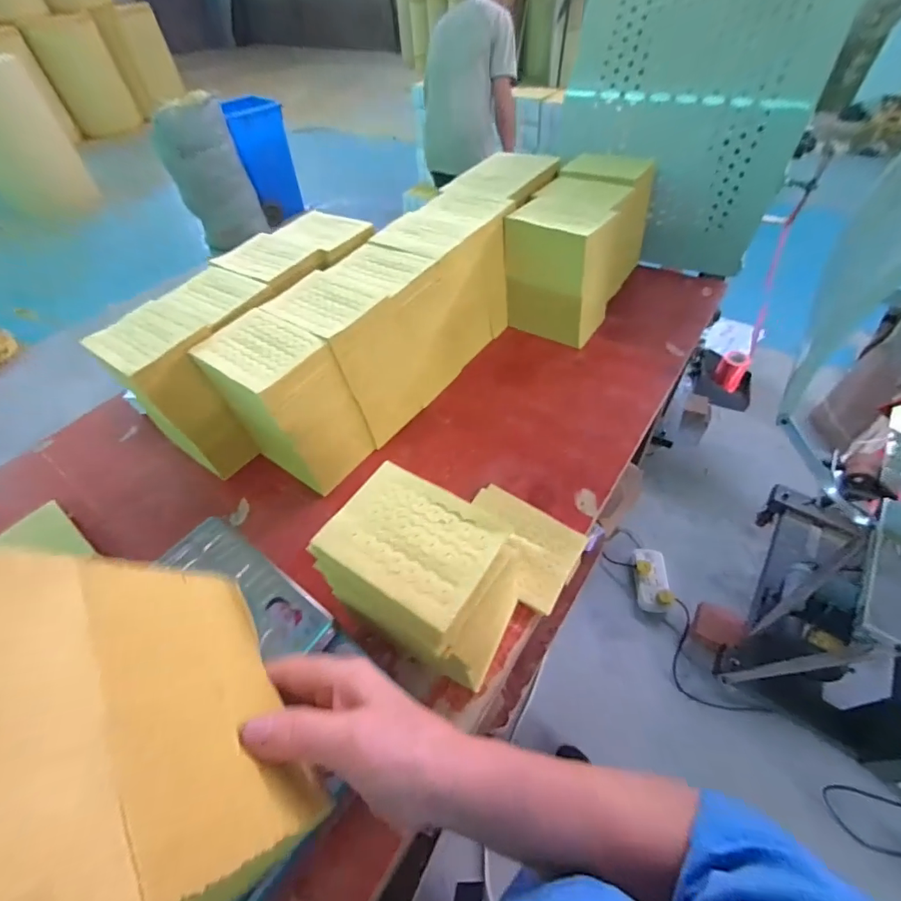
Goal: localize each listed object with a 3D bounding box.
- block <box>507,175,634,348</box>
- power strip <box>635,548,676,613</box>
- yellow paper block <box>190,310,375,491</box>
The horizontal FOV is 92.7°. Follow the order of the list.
[{"bbox_3d":[0.235,-0.378,0.855,0.190,0.211,0.240,24,56,22],"label":"block"},{"bbox_3d":[0.668,0.427,1.423,0.101,0.036,0.200,1,63,5],"label":"power strip"},{"bbox_3d":[-0.239,-0.070,0.646,0.179,0.201,0.119,29,58,24],"label":"yellow paper block"}]

